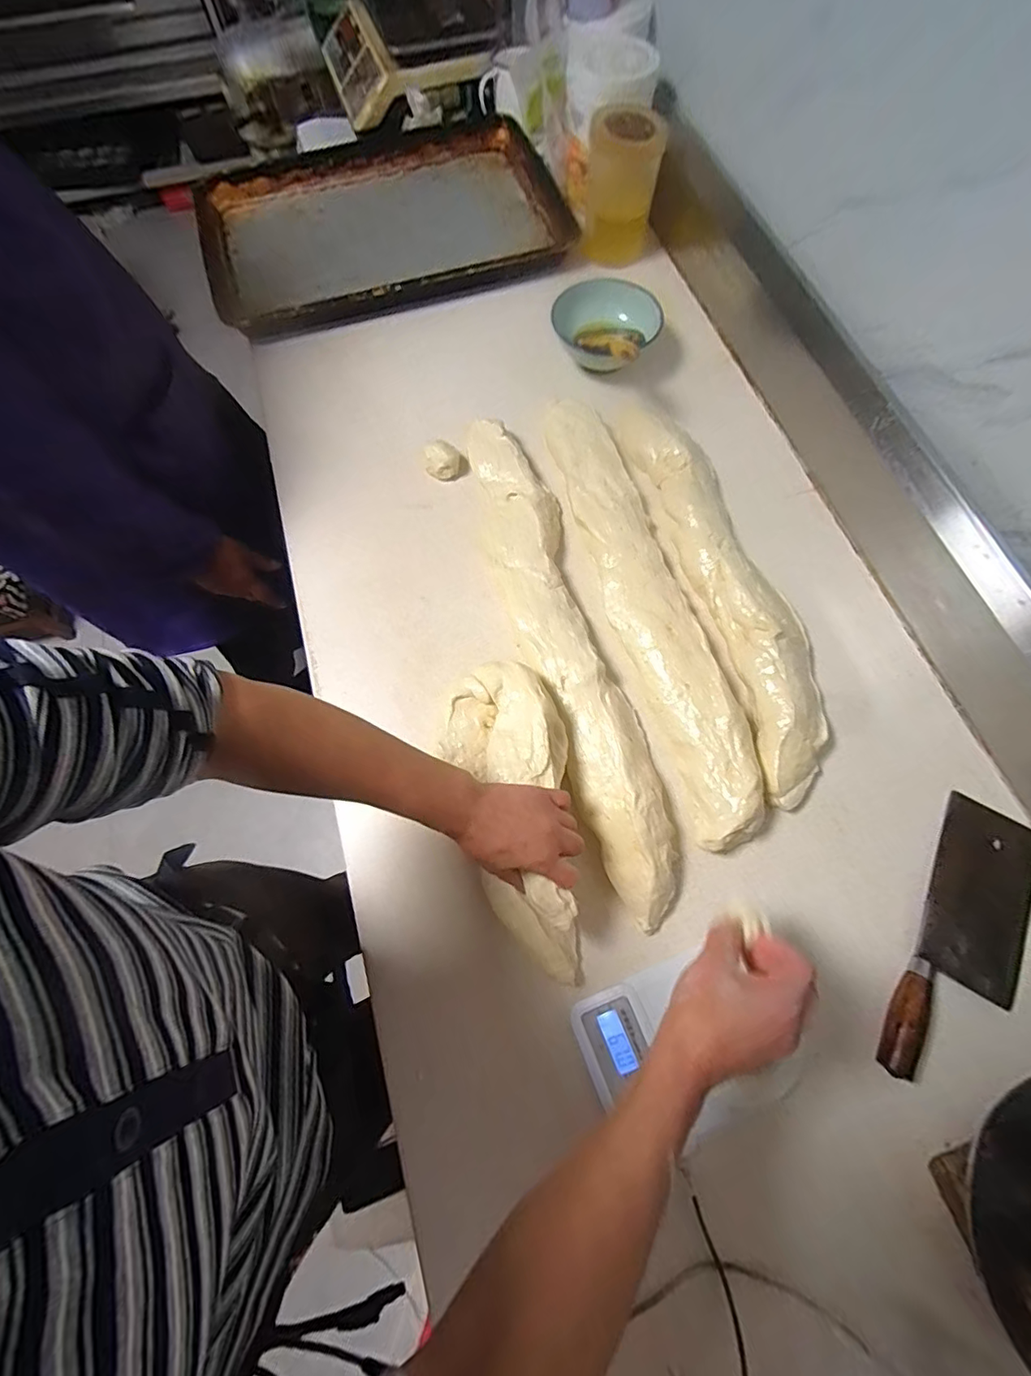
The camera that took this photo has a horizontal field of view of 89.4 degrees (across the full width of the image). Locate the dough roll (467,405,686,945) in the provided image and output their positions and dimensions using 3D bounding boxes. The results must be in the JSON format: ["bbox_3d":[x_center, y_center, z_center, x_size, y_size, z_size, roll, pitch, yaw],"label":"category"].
[{"bbox_3d":[0.055,-0.065,0.632,0.115,0.055,0.671,-16,70,-4],"label":"dough roll"}]

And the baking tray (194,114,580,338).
[{"bbox_3d":[-0.222,-0.843,0.923,0.624,0.070,0.440,-20,70,-6],"label":"baking tray"}]

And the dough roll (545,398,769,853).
[{"bbox_3d":[0.155,-0.119,0.653,0.117,0.053,0.626,-16,70,-4],"label":"dough roll"}]

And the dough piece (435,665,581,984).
[{"bbox_3d":[0.006,0.130,0.535,0.125,0.084,0.320,-14,75,-4],"label":"dough piece"}]

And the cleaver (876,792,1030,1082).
[{"bbox_3d":[0.461,0.256,0.521,0.105,0.034,0.291,30,73,12],"label":"cleaver"}]

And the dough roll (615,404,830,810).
[{"bbox_3d":[0.264,-0.146,0.659,0.117,0.049,0.572,-15,70,-4],"label":"dough roll"}]

